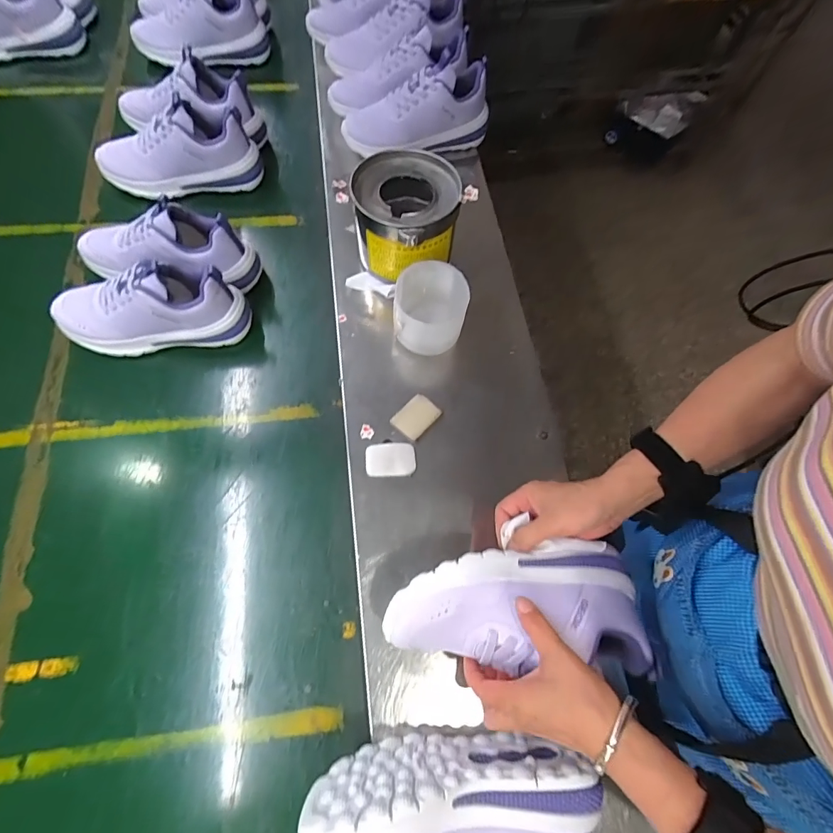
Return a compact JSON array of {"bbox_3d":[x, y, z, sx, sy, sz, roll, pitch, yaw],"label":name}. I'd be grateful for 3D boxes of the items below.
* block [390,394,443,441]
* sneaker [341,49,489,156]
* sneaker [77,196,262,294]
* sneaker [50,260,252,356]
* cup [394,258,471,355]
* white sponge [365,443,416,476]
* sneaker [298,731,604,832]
[{"bbox_3d":[0.000,0.000,0.532,0.042,0.009,0.055,39,71,12],"label":"block"},{"bbox_3d":[-0.003,-0.495,0.678,0.236,0.097,0.083,-18,69,-6],"label":"sneaker"},{"bbox_3d":[-0.353,-0.234,0.574,0.242,0.104,0.099,13,67,0],"label":"sneaker"},{"bbox_3d":[-0.349,-0.142,0.542,0.234,0.103,0.079,-7,68,-6],"label":"sneaker"},{"bbox_3d":[0.018,-0.133,0.548,0.088,0.093,0.089,0,70,0],"label":"cup"},{"bbox_3d":[-0.031,0.052,0.507,0.059,0.008,0.040,-3,68,-5],"label":"white sponge"},{"bbox_3d":[0.031,0.338,0.346,0.235,0.098,0.108,-2,67,-6],"label":"sneaker"}]

